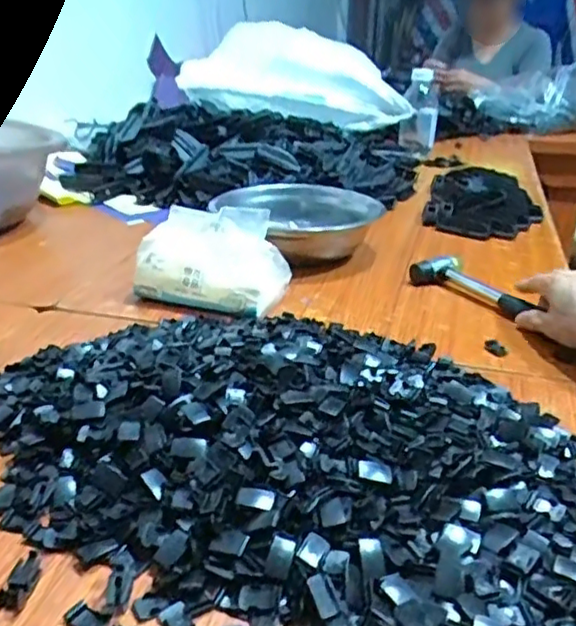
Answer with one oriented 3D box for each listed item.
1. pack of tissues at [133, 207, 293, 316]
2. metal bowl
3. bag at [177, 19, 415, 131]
[{"bbox_3d":[-0.074,-0.055,0.613,0.134,0.080,0.068,9,28,19],"label":"pack of tissues"},{"bbox_3d":[0.013,-0.110,0.771,0.181,0.062,0.171,1,24,0],"label":"metal bowl"},{"bbox_3d":[-0.004,-0.473,1.254,0.377,0.156,0.298,-7,27,-13],"label":"bag"}]

